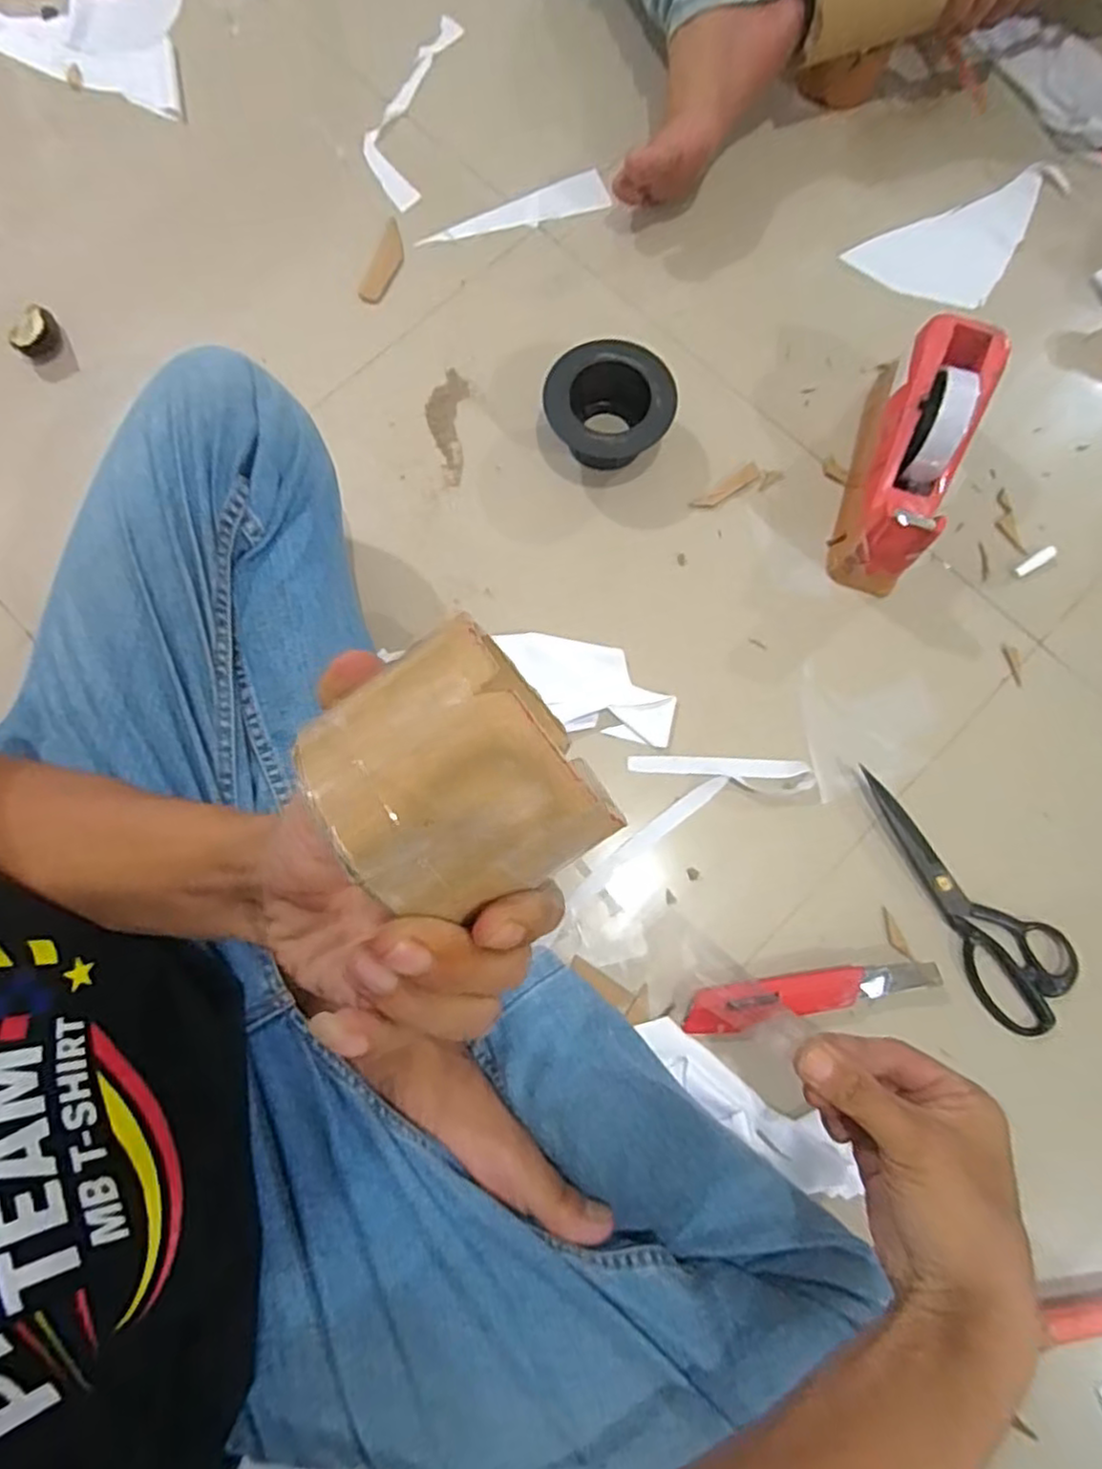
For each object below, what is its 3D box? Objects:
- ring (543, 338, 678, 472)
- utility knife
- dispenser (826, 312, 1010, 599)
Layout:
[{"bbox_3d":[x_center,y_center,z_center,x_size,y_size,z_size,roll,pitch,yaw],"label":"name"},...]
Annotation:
[{"bbox_3d":[0.051,-0.275,0.596,0.100,0.059,0.101,0,78,1],"label":"ring"},{"bbox_3d":[0.190,0.190,0.507,0.182,0.023,0.032,-9,77,-3],"label":"utility knife"},{"bbox_3d":[0.292,-0.231,0.564,0.072,0.106,0.207,22,78,5],"label":"dispenser"}]

